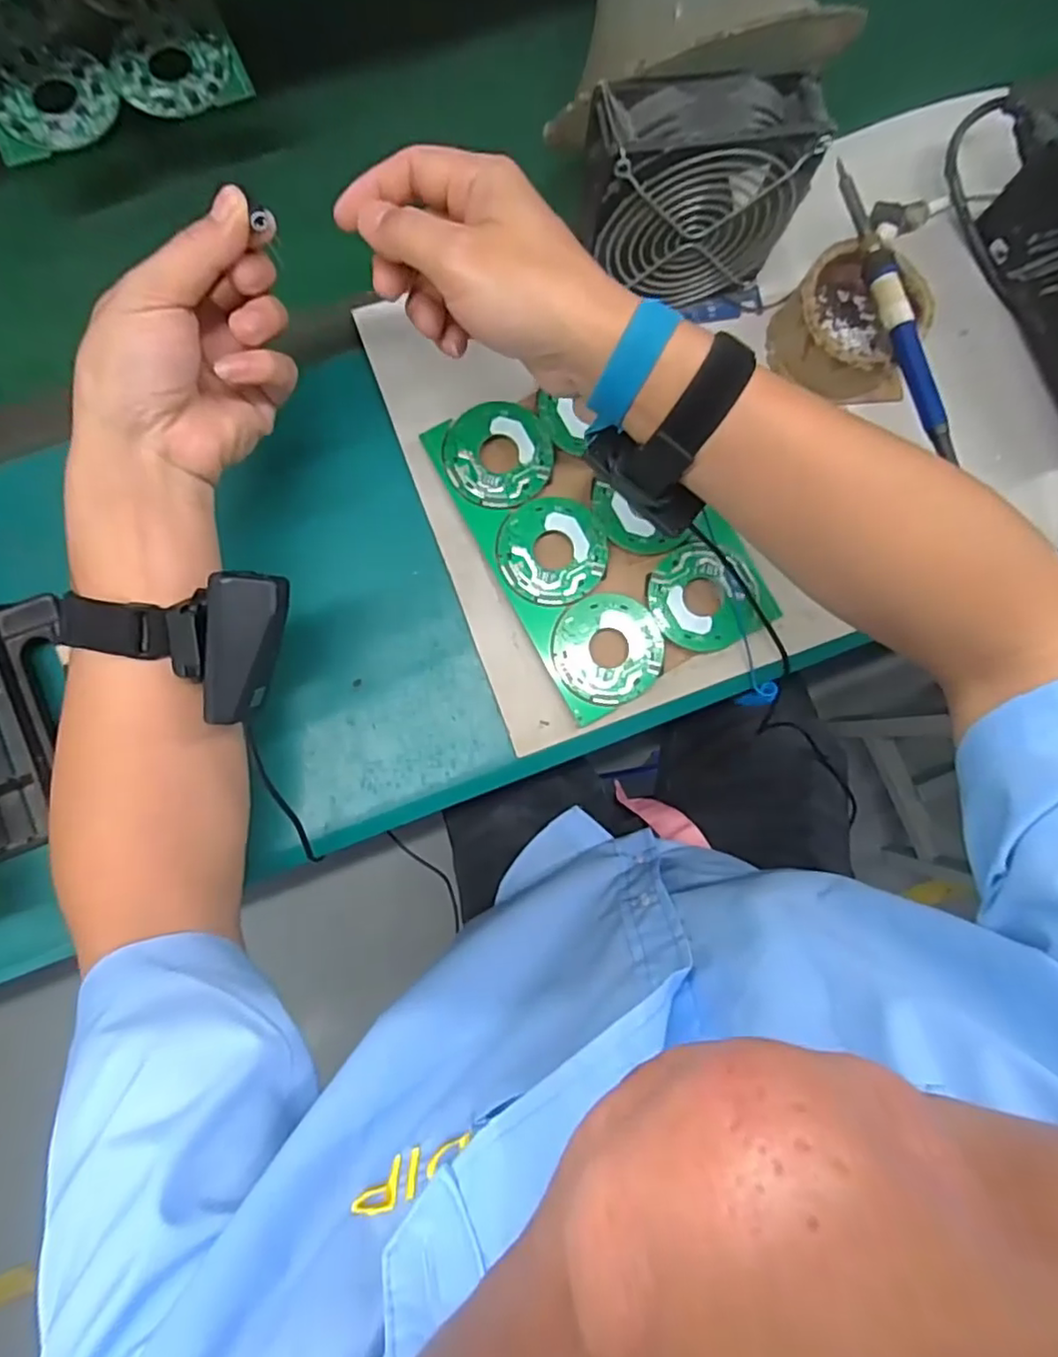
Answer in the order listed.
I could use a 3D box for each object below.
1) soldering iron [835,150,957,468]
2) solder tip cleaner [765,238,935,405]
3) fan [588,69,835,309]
[{"bbox_3d":[0.226,-0.230,0.393,0.017,0.016,0.194,-18,86,-4],"label":"soldering iron"},{"bbox_3d":[0.209,-0.232,0.418,0.088,0.045,0.091,5,85,-2],"label":"solder tip cleaner"},{"bbox_3d":[0.091,-0.277,0.378,0.124,0.119,0.044,-7,86,-3],"label":"fan"}]

